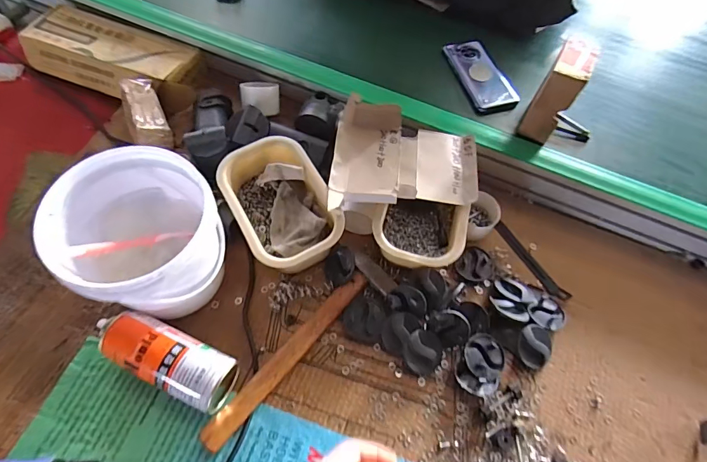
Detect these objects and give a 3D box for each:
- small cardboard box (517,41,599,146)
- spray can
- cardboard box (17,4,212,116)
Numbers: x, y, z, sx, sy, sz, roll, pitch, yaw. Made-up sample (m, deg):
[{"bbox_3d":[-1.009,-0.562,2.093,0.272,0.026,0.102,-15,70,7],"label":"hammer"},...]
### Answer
[{"bbox_3d":[0.306,-0.209,0.620,0.048,0.127,0.088,28,65,10],"label":"small cardboard box"},{"bbox_3d":[-0.232,0.160,0.516,0.189,0.065,0.069,22,64,8],"label":"spray can"},{"bbox_3d":[-0.424,-0.312,0.744,0.349,0.064,0.126,20,63,7],"label":"cardboard box"}]

